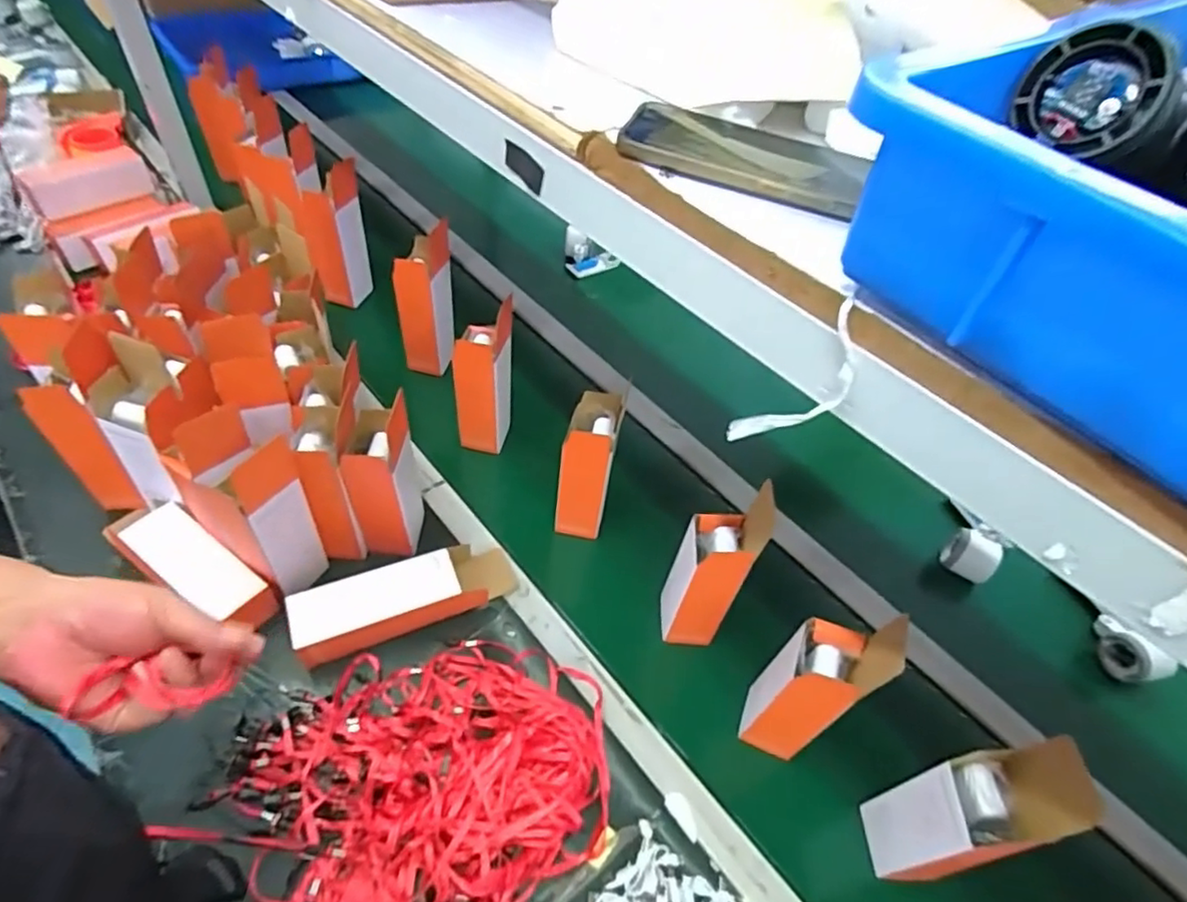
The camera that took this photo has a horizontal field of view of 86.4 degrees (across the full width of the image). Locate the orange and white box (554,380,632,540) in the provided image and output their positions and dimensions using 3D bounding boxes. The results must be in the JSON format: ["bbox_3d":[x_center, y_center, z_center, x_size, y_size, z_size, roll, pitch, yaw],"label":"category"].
[{"bbox_3d":[-0.005,0.023,0.787,0.064,0.190,0.088,14,49,5],"label":"orange and white box"}]

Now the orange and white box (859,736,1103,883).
[{"bbox_3d":[0.318,0.311,0.543,0.081,0.213,0.078,-3,50,-10],"label":"orange and white box"}]

